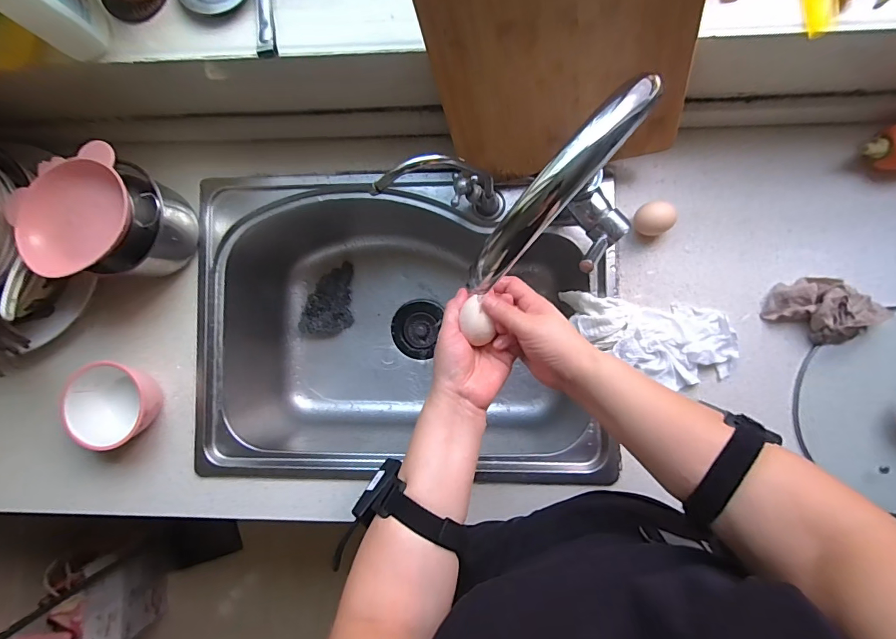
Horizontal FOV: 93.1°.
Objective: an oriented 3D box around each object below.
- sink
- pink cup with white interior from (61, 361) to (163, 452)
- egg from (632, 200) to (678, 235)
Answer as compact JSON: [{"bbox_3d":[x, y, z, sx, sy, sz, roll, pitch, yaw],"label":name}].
[{"bbox_3d":[-0.071,0.013,0.689,0.553,0.217,0.421,0,88,3],"label":"sink"},{"bbox_3d":[-0.444,0.113,0.576,0.100,0.083,0.106,0,88,3],"label":"pink cup with white interior"},{"bbox_3d":[0.270,-0.131,0.554,0.054,0.036,0.040,-14,87,3],"label":"egg"}]

